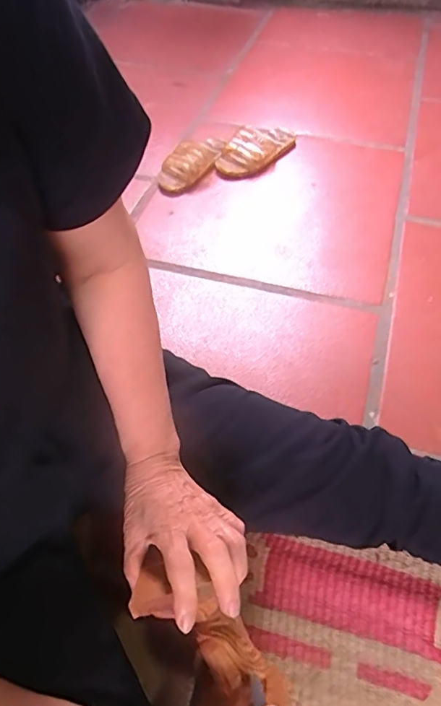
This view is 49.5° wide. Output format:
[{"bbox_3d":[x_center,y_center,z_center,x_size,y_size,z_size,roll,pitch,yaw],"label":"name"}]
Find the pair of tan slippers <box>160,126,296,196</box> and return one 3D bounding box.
[{"bbox_3d":[0.016,-0.433,1.045,0.328,0.054,0.138,-16,53,-9],"label":"pair of tan slippers"}]

